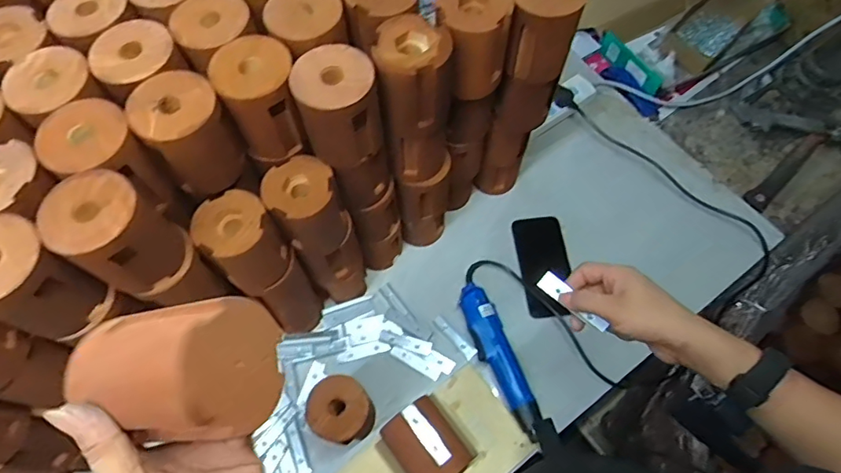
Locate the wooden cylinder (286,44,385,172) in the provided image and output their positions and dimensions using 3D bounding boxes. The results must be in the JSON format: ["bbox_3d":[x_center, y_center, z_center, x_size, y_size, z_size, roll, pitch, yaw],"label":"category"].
[{"bbox_3d":[-0.083,-0.131,0.539,0.080,0.106,0.075,0,66,-1],"label":"wooden cylinder"}]

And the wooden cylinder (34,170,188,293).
[{"bbox_3d":[-0.278,0.001,0.476,0.080,0.100,0.080,23,68,9],"label":"wooden cylinder"}]

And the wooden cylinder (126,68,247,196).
[{"bbox_3d":[-0.228,-0.101,0.519,0.074,0.099,0.074,0,66,-1],"label":"wooden cylinder"}]

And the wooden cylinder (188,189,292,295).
[{"bbox_3d":[-0.199,0.007,0.588,0.076,0.112,0.070,0,66,-1],"label":"wooden cylinder"}]

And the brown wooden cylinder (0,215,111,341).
[{"bbox_3d":[-0.348,0.039,0.457,0.078,0.100,0.077,30,69,12],"label":"brown wooden cylinder"}]

